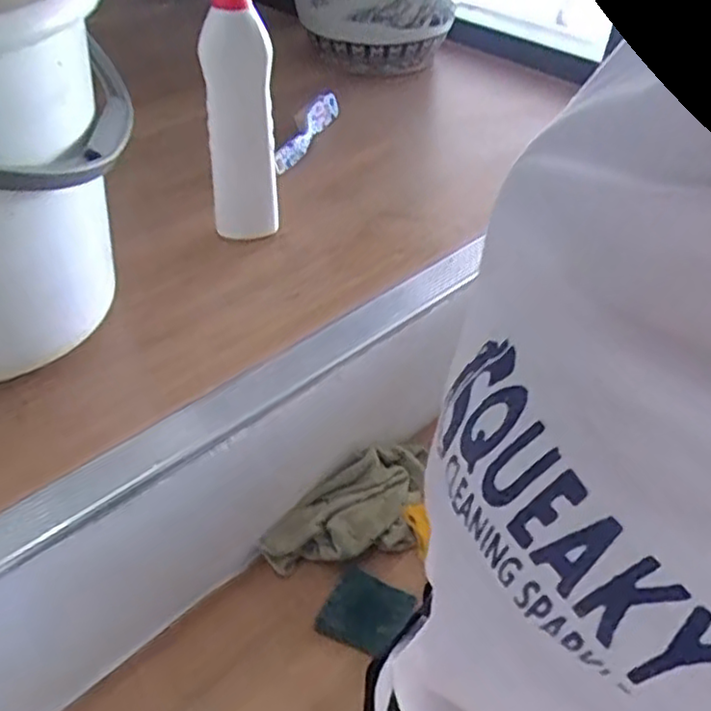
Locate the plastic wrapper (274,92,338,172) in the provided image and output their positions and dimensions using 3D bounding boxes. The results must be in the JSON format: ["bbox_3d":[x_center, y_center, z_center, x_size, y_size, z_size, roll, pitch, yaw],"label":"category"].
[{"bbox_3d":[-0.064,-0.300,0.912,0.014,0.042,0.201,15,43,13],"label":"plastic wrapper"}]

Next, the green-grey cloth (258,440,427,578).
[{"bbox_3d":[0.016,0.160,0.727,0.225,0.048,0.100,-32,53,-33],"label":"green-grey cloth"}]

